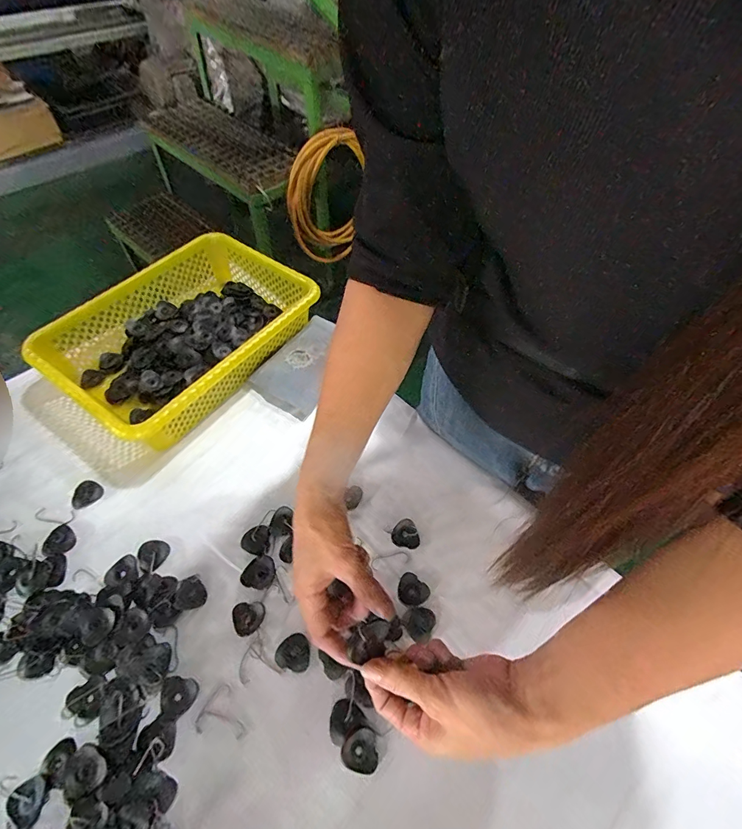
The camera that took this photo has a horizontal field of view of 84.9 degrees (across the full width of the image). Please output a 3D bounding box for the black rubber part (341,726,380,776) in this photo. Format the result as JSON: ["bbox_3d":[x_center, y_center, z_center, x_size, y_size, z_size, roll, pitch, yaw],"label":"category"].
[{"bbox_3d":[-0.011,0.319,0.383,0.032,0.013,0.035,2,55,-2],"label":"black rubber part"}]

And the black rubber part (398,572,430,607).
[{"bbox_3d":[0.046,0.202,0.465,0.034,0.004,0.033,36,60,20],"label":"black rubber part"}]

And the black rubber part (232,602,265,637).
[{"bbox_3d":[-0.134,0.222,0.442,0.035,0.011,0.032,2,55,-2],"label":"black rubber part"}]

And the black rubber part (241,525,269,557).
[{"bbox_3d":[-0.139,0.151,0.493,0.032,0.004,0.035,2,55,-2],"label":"black rubber part"}]

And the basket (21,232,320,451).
[{"bbox_3d":[-0.277,-0.120,0.624,0.247,0.093,0.352,31,59,17],"label":"basket"}]

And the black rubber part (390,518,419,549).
[{"bbox_3d":[0.043,0.148,0.503,0.034,0.010,0.034,2,55,-2],"label":"black rubber part"}]

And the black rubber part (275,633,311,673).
[{"bbox_3d":[-0.081,0.253,0.427,0.035,0.008,0.034,2,55,-2],"label":"black rubber part"}]

